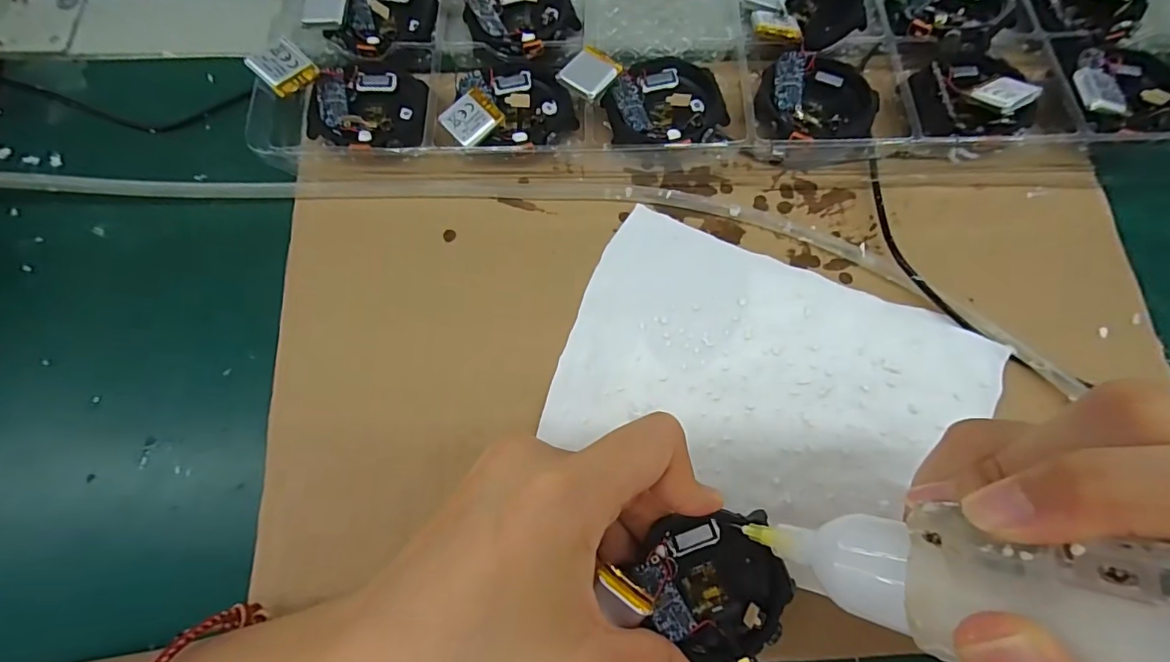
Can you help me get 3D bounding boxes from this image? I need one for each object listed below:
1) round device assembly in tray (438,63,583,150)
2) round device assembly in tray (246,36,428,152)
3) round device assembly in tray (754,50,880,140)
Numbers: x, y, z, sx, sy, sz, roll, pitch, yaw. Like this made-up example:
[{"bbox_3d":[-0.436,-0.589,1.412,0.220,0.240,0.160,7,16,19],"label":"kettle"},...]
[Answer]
[{"bbox_3d":[-0.034,-0.104,0.233,0.057,0.021,0.045,-11,76,-2],"label":"round device assembly in tray"},{"bbox_3d":[-0.108,-0.104,0.229,0.066,0.026,0.047,-3,76,0],"label":"round device assembly in tray"},{"bbox_3d":[0.105,-0.106,0.235,0.053,0.016,0.043,-7,76,-1],"label":"round device assembly in tray"}]

